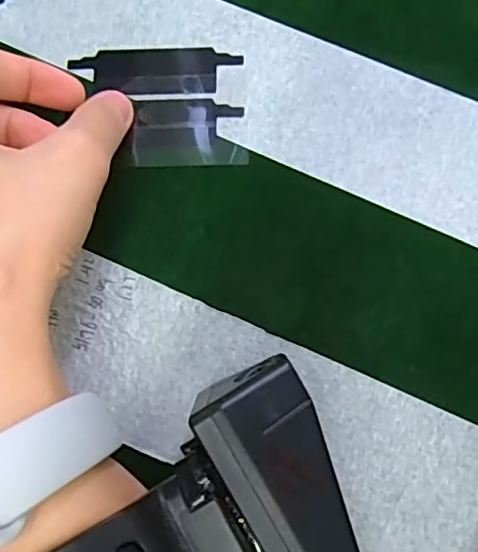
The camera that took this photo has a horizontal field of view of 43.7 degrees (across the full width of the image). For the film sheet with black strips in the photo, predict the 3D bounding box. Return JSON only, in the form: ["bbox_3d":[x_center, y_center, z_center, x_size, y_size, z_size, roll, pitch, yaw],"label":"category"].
[{"bbox_3d":[-0.029,-0.063,0.217,0.061,0.004,0.046,2,76,2],"label":"film sheet with black strips"}]

